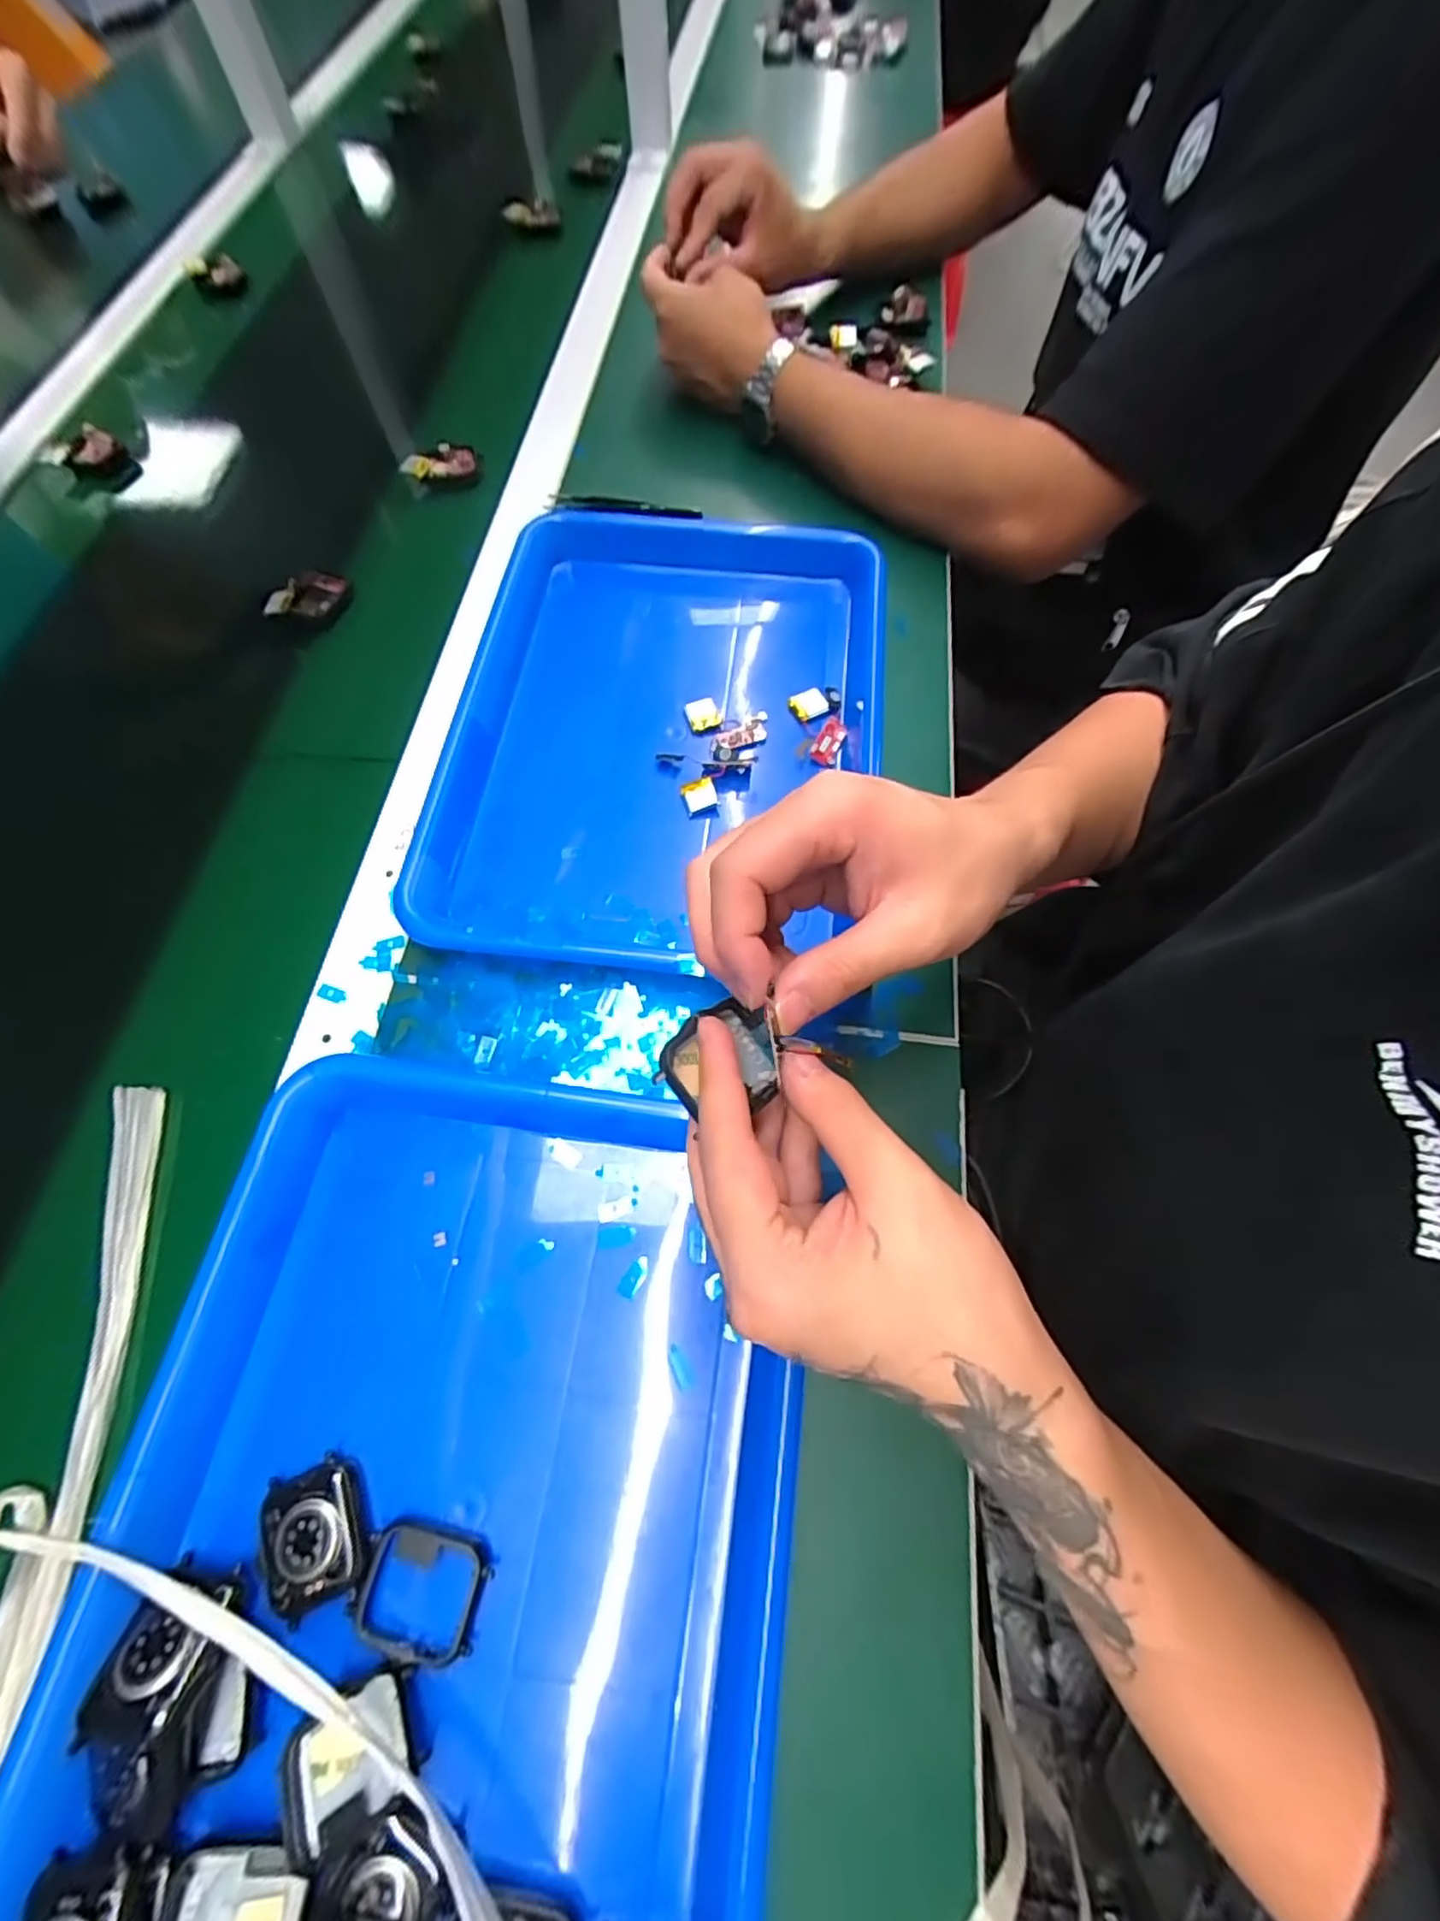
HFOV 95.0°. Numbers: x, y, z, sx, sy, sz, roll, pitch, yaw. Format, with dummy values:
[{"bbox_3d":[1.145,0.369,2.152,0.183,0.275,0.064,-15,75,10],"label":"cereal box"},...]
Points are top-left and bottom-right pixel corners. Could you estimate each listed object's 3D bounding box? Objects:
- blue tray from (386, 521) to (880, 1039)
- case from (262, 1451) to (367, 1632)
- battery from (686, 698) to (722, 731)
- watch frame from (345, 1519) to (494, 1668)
[{"bbox_3d":[-0.031,-0.144,0.408,0.256,0.038,0.334,5,68,2],"label":"blue tray"},{"bbox_3d":[-0.156,0.219,0.252,0.034,0.006,0.045,-25,70,-10],"label":"case"},{"bbox_3d":[-0.011,-0.156,0.417,0.020,0.007,0.017,-17,68,-7],"label":"battery"},{"bbox_3d":[-0.112,0.236,0.247,0.047,0.005,0.039,9,68,4],"label":"watch frame"}]

